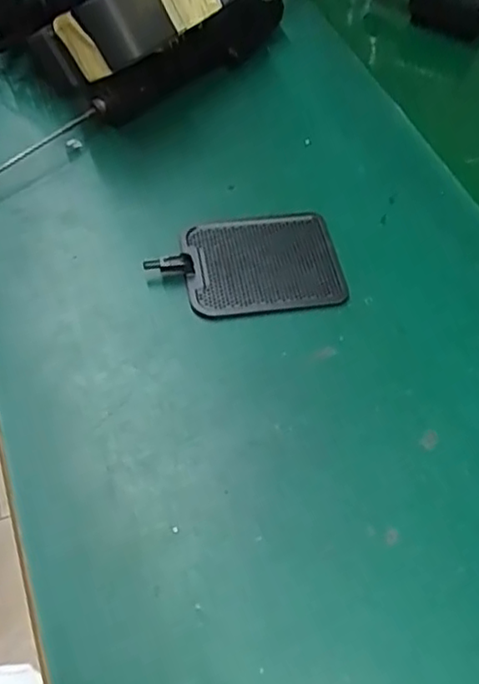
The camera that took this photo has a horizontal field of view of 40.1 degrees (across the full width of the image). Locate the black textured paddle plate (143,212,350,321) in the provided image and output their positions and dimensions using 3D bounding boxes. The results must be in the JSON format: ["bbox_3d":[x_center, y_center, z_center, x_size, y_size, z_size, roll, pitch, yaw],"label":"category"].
[{"bbox_3d":[0.006,-0.050,0.417,0.114,0.007,0.078,-5,56,-8],"label":"black textured paddle plate"}]

